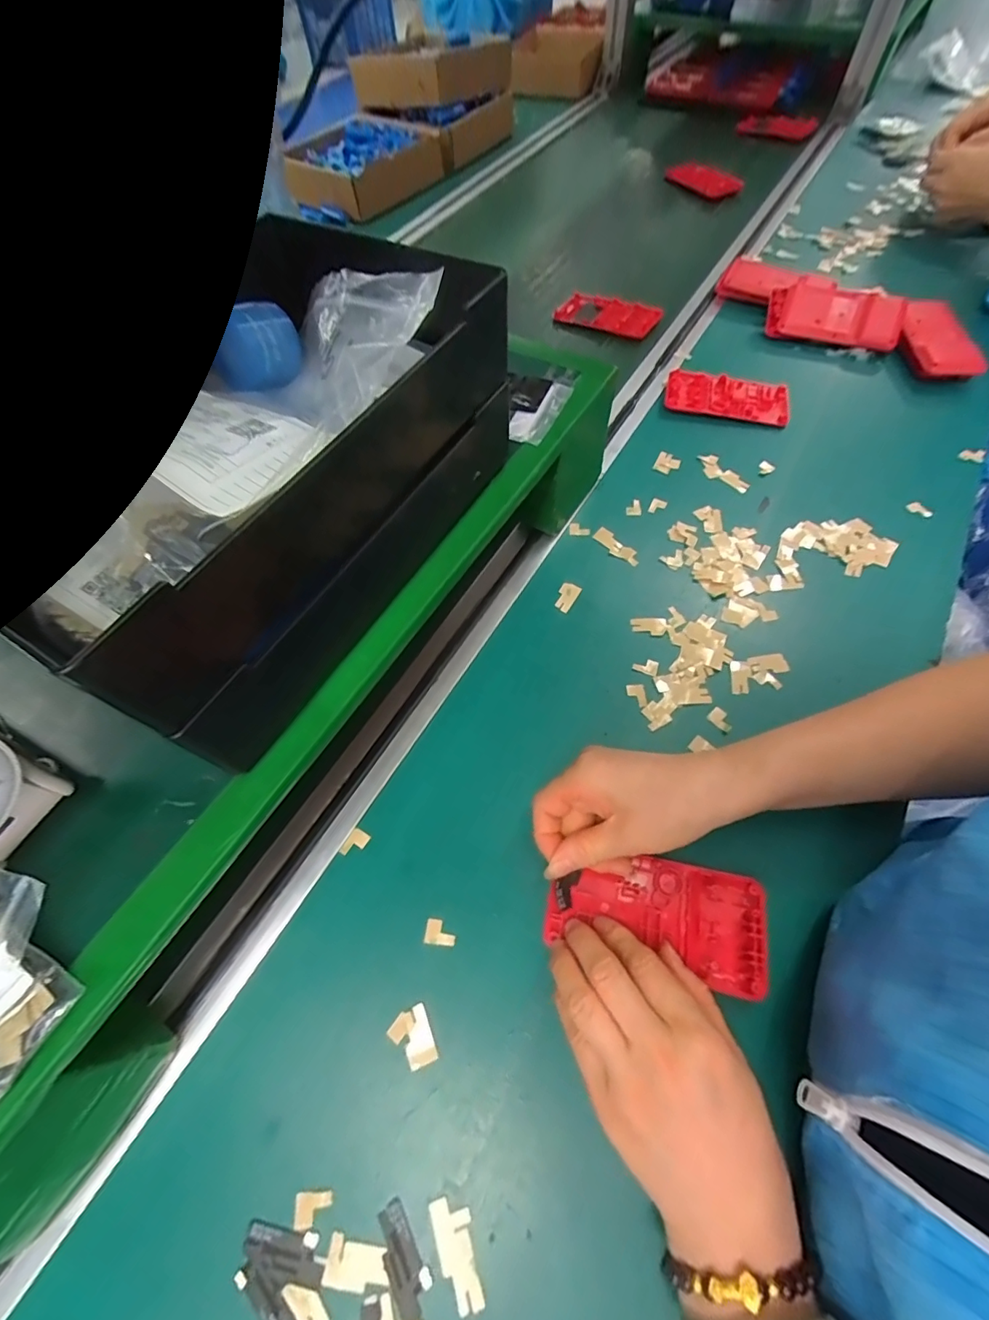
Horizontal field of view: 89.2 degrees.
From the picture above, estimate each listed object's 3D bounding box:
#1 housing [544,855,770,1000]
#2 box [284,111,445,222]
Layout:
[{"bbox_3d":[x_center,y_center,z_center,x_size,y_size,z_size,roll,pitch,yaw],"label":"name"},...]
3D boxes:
[{"bbox_3d":[0.094,0.149,0.296,0.120,0.012,0.061,8,62,9],"label":"housing"},{"bbox_3d":[-0.217,-0.815,0.822,0.194,0.062,0.221,29,66,16],"label":"box"}]

